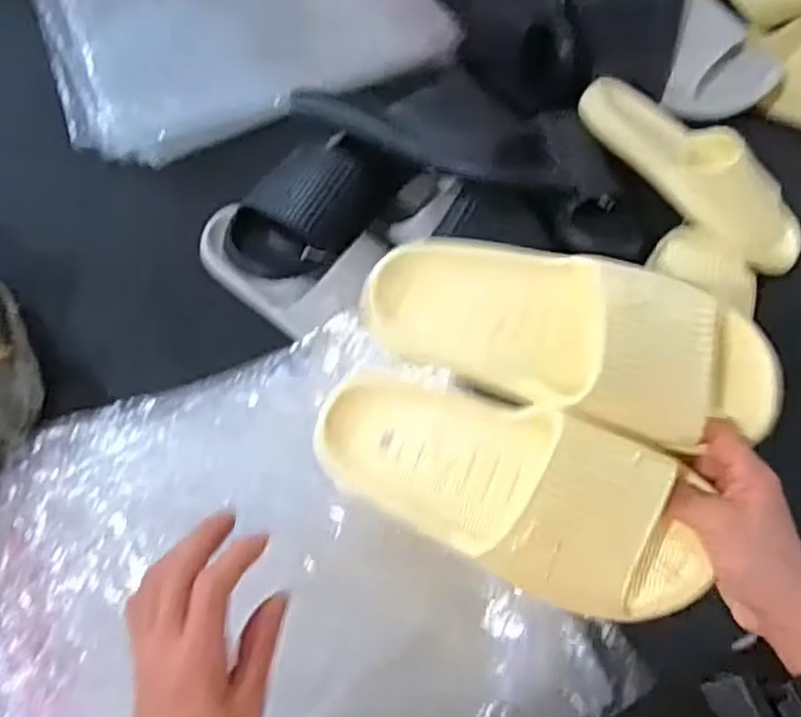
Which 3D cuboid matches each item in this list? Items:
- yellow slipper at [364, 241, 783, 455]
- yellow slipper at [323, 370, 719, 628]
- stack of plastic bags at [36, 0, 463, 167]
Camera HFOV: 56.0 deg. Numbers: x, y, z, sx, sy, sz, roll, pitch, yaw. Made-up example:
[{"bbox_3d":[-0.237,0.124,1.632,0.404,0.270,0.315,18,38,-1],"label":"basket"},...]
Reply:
[{"bbox_3d":[0.099,-0.013,0.458,0.248,0.069,0.101,16,92,16],"label":"yellow slipper"},{"bbox_3d":[0.066,0.073,0.449,0.249,0.078,0.099,18,98,15],"label":"yellow slipper"},{"bbox_3d":[-0.189,-0.397,0.869,0.432,0.032,0.329,-24,66,-12],"label":"stack of plastic bags"}]

